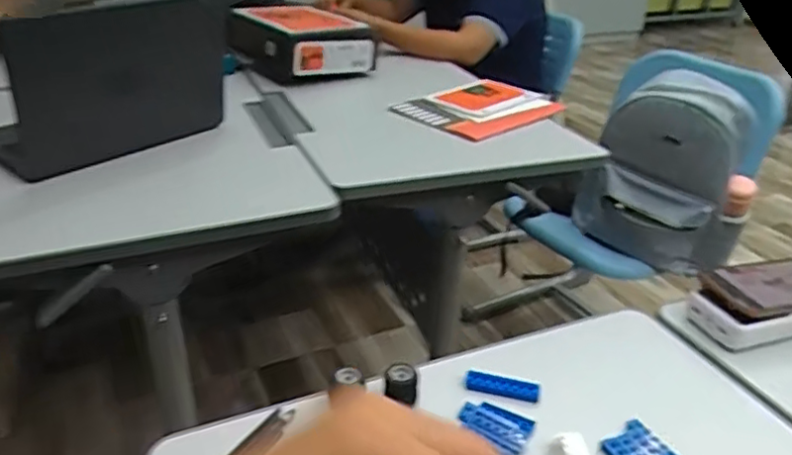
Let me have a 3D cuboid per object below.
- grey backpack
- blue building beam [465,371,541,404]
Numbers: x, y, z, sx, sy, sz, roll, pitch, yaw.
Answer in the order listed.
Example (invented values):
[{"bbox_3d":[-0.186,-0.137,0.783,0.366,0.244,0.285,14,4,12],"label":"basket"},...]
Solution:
[{"bbox_3d":[0.522,-0.099,1.239,0.285,0.368,0.126,11,30,14],"label":"grey backpack"},{"bbox_3d":[0.093,0.138,0.556,0.063,0.012,0.018,9,30,12],"label":"blue building beam"}]

